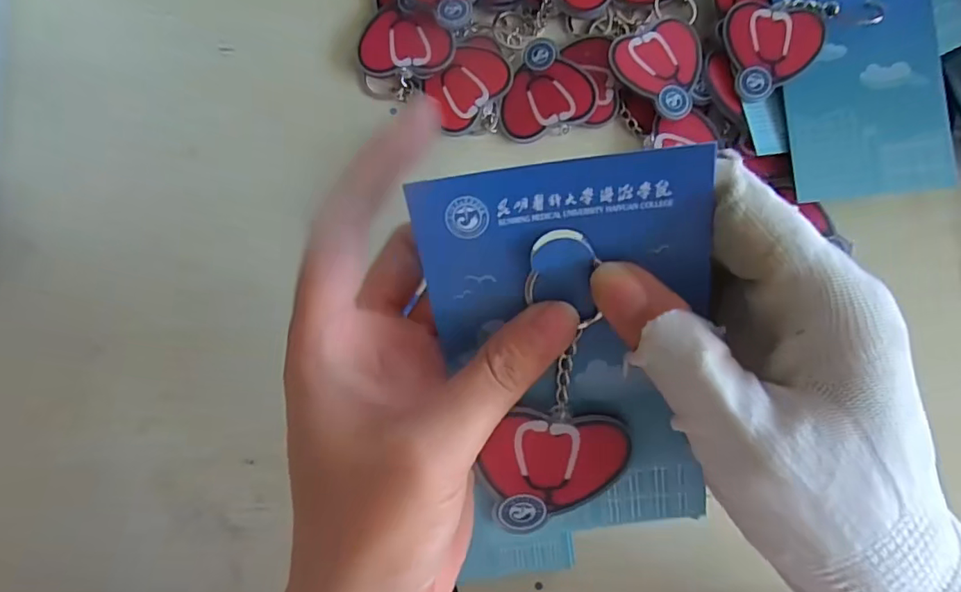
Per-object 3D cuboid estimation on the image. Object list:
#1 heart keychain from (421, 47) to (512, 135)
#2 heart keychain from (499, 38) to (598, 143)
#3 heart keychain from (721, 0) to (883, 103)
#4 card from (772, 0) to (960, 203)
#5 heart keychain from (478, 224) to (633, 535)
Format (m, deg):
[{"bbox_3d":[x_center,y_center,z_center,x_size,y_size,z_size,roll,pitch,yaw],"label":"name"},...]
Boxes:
[{"bbox_3d":[-0.008,-0.113,0.294,0.034,0.007,0.049,44,83,2],"label":"heart keychain"},{"bbox_3d":[0.033,-0.113,0.296,0.050,0.004,0.050,-1,84,11],"label":"heart keychain"},{"bbox_3d":[0.168,-0.146,0.293,0.080,0.012,0.048,-33,86,-7],"label":"heart keychain"},{"bbox_3d":[0.205,-0.120,0.293,0.081,0.006,0.131,-6,86,4],"label":"card"},{"bbox_3d":[0.025,0.032,0.172,0.045,0.006,0.106,1,113,-5],"label":"heart keychain"}]

